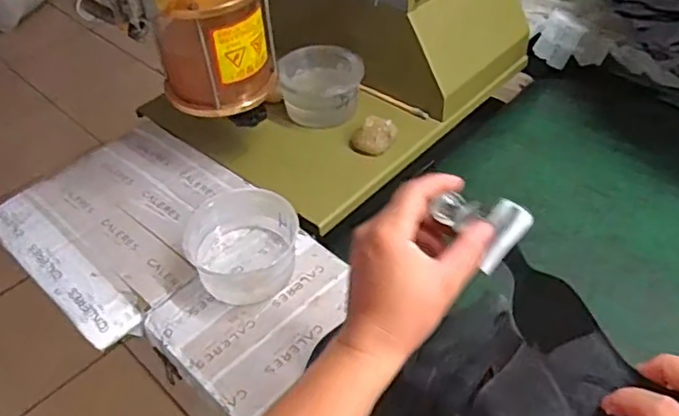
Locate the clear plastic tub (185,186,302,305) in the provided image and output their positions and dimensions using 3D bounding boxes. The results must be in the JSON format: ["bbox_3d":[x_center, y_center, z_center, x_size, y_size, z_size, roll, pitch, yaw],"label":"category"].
[{"bbox_3d":[-0.103,0.037,0.651,0.117,0.055,0.120,-2,45,3],"label":"clear plastic tub"}]

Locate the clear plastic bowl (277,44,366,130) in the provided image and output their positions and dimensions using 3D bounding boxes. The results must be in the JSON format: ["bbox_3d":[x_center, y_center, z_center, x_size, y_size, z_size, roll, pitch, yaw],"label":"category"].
[{"bbox_3d":[-0.025,-0.168,0.840,0.111,0.062,0.104,-3,45,3],"label":"clear plastic bowl"}]

